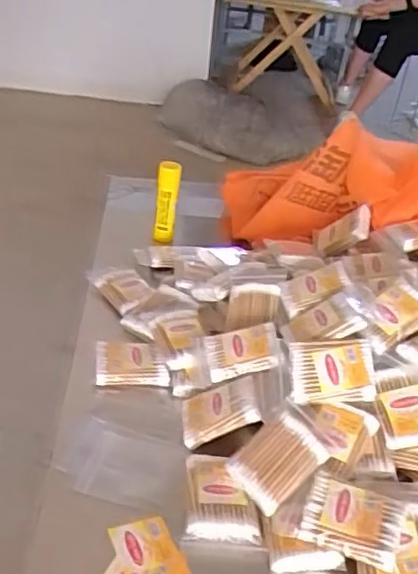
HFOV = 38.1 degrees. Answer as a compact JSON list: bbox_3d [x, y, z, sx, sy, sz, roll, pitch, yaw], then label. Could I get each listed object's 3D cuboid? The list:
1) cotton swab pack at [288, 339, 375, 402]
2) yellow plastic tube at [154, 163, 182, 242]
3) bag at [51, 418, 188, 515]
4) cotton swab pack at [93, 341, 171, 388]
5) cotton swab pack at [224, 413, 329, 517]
[{"bbox_3d":[0.110,0.075,0.540,0.073,0.012,0.056,-3,68,4],"label":"cotton swab pack"},{"bbox_3d":[-0.059,-0.114,0.836,0.032,0.116,0.022,1,34,-7],"label":"yellow plastic tube"},{"bbox_3d":[-0.073,0.154,0.528,0.117,0.009,0.077,13,35,12],"label":"bag"},{"bbox_3d":[-0.080,0.077,0.621,0.072,0.017,0.054,0,34,-8],"label":"cotton swab pack"},{"bbox_3d":[0.055,0.142,0.500,0.073,0.018,0.056,-32,54,-24],"label":"cotton swab pack"}]

